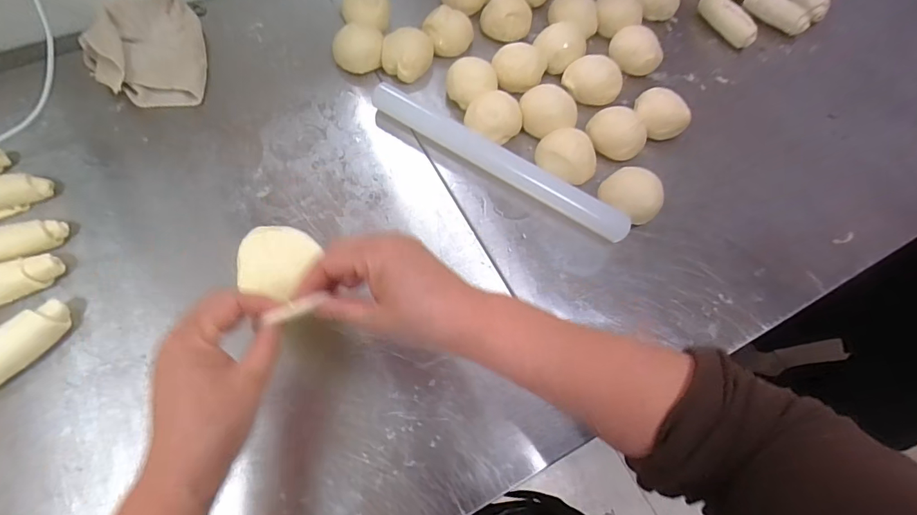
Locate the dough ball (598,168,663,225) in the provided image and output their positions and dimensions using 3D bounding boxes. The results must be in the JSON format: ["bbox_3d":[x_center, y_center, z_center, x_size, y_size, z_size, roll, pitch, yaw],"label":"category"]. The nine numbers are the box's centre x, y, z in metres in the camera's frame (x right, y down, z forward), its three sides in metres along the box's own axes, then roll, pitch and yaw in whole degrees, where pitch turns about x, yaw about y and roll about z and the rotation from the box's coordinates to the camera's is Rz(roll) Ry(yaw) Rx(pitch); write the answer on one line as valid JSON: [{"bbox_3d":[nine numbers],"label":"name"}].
[{"bbox_3d":[0.185,-0.065,0.494,0.063,0.038,0.055,39,68,14],"label":"dough ball"}]

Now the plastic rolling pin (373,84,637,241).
[{"bbox_3d":[0.042,-0.110,0.515,0.318,0.027,0.028,32,67,11],"label":"plastic rolling pin"}]

